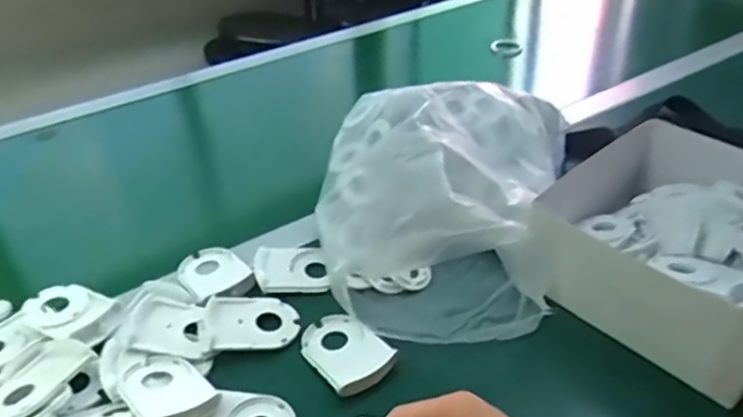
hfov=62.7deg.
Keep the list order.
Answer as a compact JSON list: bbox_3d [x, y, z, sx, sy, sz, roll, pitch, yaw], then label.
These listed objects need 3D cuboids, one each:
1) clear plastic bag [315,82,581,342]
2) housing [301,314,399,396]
[{"bbox_3d":[0.070,-0.027,0.597,0.236,0.116,0.313,6,38,11],"label":"clear plastic bag"},{"bbox_3d":[-0.022,0.115,0.505,0.058,0.012,0.085,-27,43,-28],"label":"housing"}]

